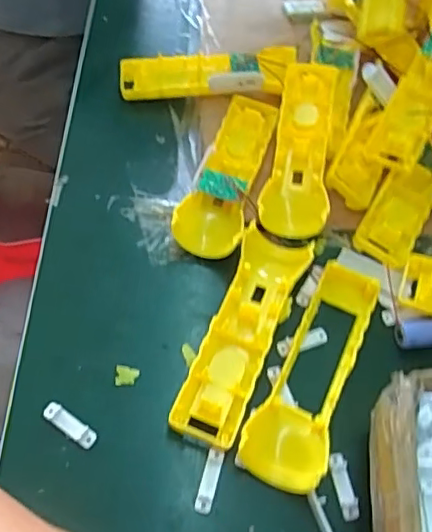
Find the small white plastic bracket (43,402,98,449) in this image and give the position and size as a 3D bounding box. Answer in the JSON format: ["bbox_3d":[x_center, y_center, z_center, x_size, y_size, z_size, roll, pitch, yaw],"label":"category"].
[{"bbox_3d":[-0.091,0.099,0.362,0.039,0.004,0.012,31,59,14],"label":"small white plastic bracket"}]

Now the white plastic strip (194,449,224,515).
[{"bbox_3d":[-0.004,0.130,0.351,0.010,0.004,0.037,15,56,5],"label":"white plastic strip"}]

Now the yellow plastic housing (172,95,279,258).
[{"bbox_3d":[0.011,-0.079,0.475,0.049,0.029,0.164,15,56,4],"label":"yellow plastic housing"}]

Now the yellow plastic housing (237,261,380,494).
[{"bbox_3d":[0.068,0.066,0.386,0.049,0.016,0.163,24,57,10],"label":"yellow plastic housing"}]

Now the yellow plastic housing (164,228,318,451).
[{"bbox_3d":[0.018,0.042,0.401,0.048,0.018,0.165,22,57,9],"label":"yellow plastic housing"}]

